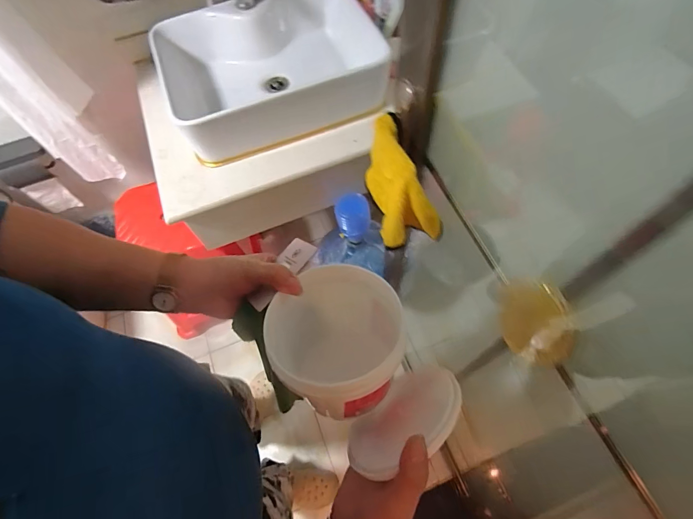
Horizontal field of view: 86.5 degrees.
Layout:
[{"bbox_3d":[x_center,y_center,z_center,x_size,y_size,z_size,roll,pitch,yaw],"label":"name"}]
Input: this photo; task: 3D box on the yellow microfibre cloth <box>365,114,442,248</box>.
[{"bbox_3d":[0.075,-0.110,0.508,0.073,0.117,0.151,-15,64,-4],"label":"yellow microfibre cloth"}]

